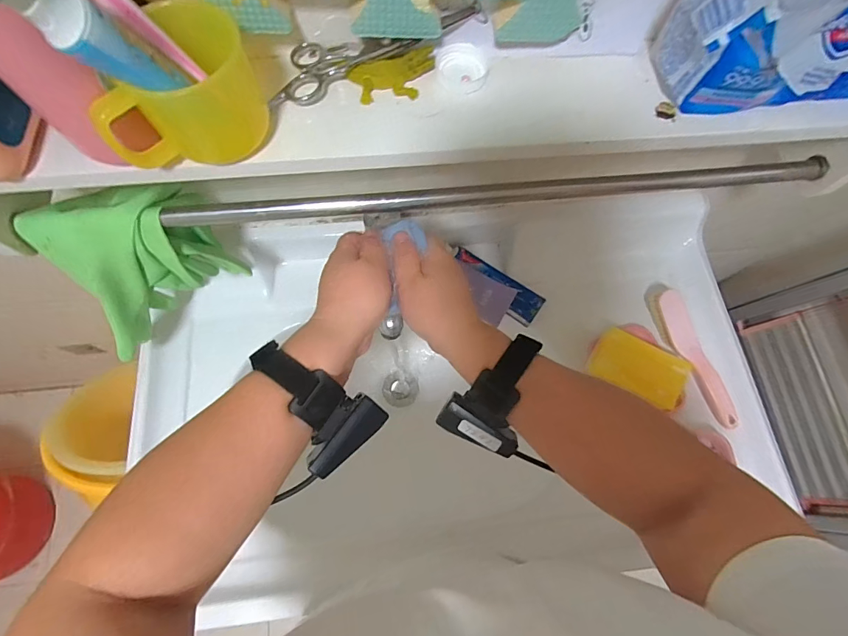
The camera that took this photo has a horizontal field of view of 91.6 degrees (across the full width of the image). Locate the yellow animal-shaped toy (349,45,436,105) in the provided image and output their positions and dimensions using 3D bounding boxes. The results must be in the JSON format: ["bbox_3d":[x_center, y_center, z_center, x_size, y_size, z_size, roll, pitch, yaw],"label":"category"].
[{"bbox_3d":[-0.023,-0.178,0.302,0.061,0.021,0.025,-5,71,-5],"label":"yellow animal-shaped toy"}]

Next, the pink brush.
[{"bbox_3d":[0.370,0.053,0.560,0.032,0.038,0.191,-20,73,-9],"label":"pink brush"}]

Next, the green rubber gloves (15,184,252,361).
[{"bbox_3d":[-0.287,-0.056,0.422,0.165,0.178,0.077,-37,76,-14],"label":"green rubber gloves"}]

